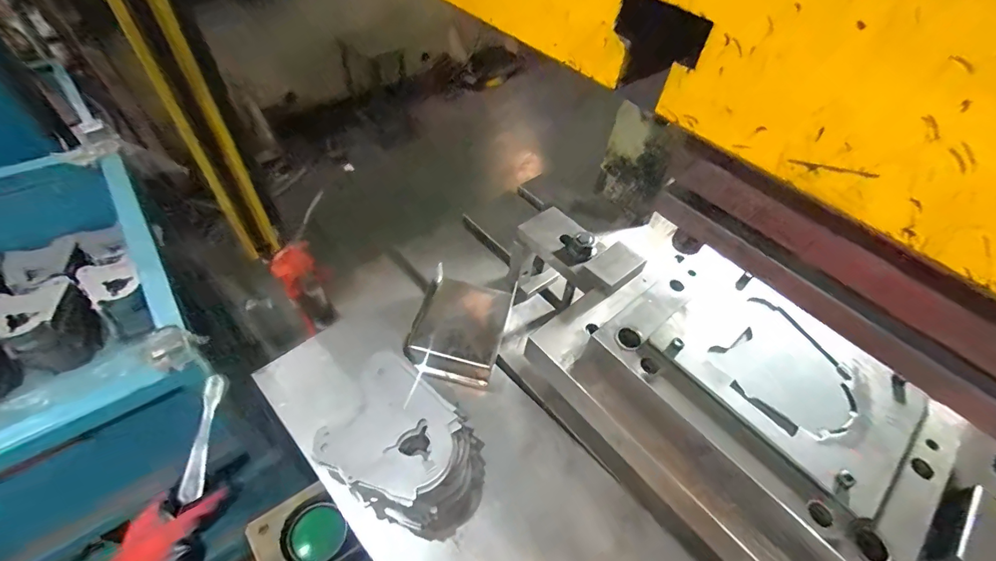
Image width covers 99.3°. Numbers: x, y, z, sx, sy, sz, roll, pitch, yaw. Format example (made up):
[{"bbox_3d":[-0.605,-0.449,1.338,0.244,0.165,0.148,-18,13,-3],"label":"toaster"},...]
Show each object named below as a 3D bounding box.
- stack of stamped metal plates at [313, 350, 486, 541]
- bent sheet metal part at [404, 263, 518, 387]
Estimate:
[{"bbox_3d":[-0.105,0.204,0.504,0.184,0.133,0.137,25,53,15],"label":"stack of stamped metal plates"},{"bbox_3d":[-0.056,0.078,0.660,0.132,0.060,0.163,14,51,6],"label":"bent sheet metal part"}]

